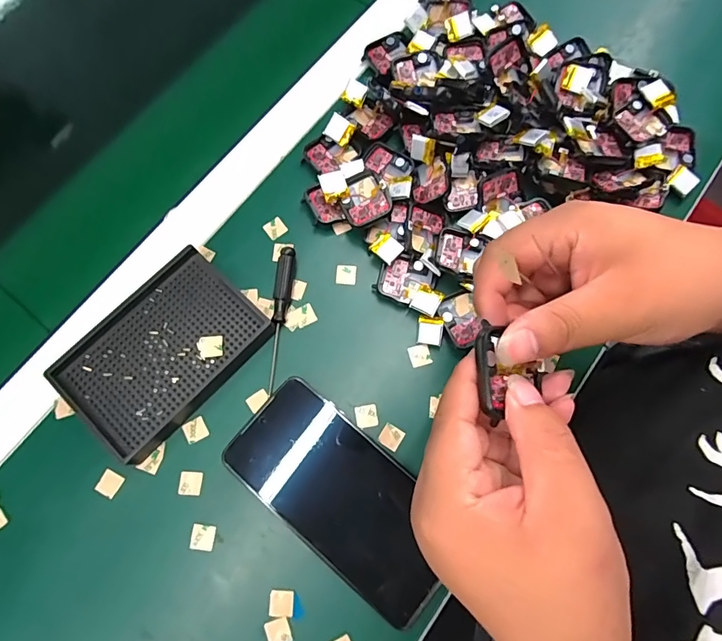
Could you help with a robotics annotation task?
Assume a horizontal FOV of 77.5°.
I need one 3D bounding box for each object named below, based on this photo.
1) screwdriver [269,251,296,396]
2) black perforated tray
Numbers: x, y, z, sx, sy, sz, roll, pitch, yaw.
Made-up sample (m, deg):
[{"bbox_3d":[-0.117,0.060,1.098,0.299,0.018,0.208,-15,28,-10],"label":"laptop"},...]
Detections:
[{"bbox_3d":[-0.061,-0.002,0.339,0.012,0.013,0.108,3,74,2],"label":"screwdriver"},{"bbox_3d":[-0.143,0.021,0.331,0.093,0.020,0.135,43,79,12],"label":"black perforated tray"}]

